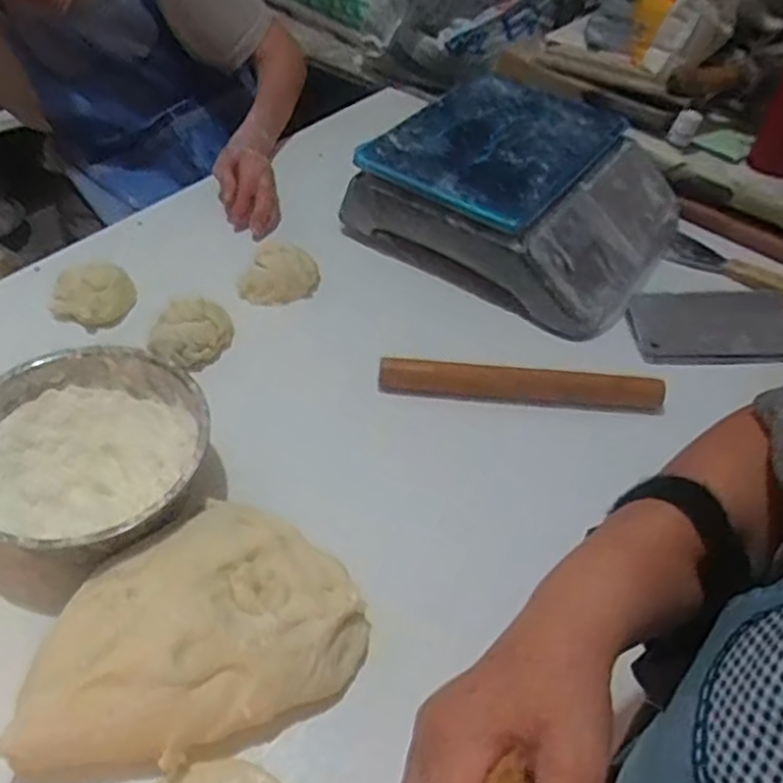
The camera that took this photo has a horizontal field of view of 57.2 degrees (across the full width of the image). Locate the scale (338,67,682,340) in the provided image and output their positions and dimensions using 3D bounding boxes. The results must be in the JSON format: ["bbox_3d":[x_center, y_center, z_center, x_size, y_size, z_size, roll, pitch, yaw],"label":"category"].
[{"bbox_3d":[0.177,-0.251,0.914,0.345,0.111,0.334,32,52,23],"label":"scale"}]

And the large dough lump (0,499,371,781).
[{"bbox_3d":[-0.152,0.177,0.528,0.254,0.075,0.176,-23,53,-24],"label":"large dough lump"}]

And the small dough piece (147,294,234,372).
[{"bbox_3d":[-0.214,-0.065,0.763,0.070,0.045,0.093,27,50,19],"label":"small dough piece"}]

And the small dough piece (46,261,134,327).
[{"bbox_3d":[-0.332,-0.111,0.801,0.081,0.041,0.079,3,47,-3],"label":"small dough piece"}]

